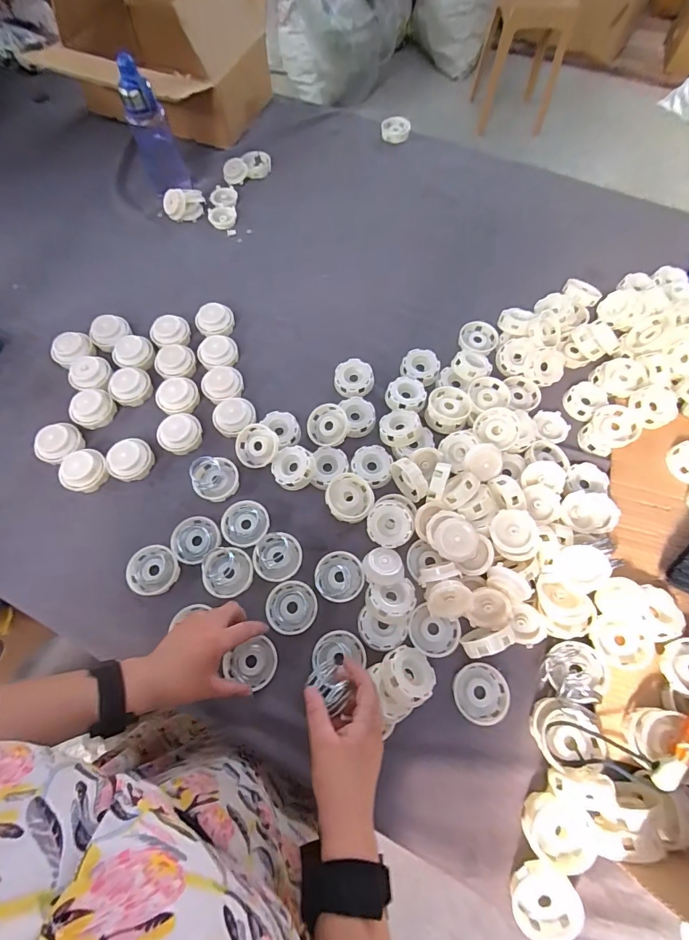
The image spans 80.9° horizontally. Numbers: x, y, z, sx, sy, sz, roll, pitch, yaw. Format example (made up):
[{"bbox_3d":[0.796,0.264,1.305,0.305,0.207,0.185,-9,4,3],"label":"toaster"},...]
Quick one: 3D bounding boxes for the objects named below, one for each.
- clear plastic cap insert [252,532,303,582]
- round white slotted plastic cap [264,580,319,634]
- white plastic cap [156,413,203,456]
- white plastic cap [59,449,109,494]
[{"bbox_3d":[-0.088,0.115,0.528,0.061,0.019,0.060,-2,65,4],"label":"clear plastic cap insert"},{"bbox_3d":[-0.067,0.173,0.506,0.062,0.011,0.061,-2,65,4],"label":"round white slotted plastic cap"},{"bbox_3d":[-0.239,-0.053,0.587,0.059,0.032,0.052,-25,66,-7],"label":"white plastic cap"},{"bbox_3d":[-0.362,0.002,0.565,0.047,0.032,0.059,25,70,15],"label":"white plastic cap"}]

